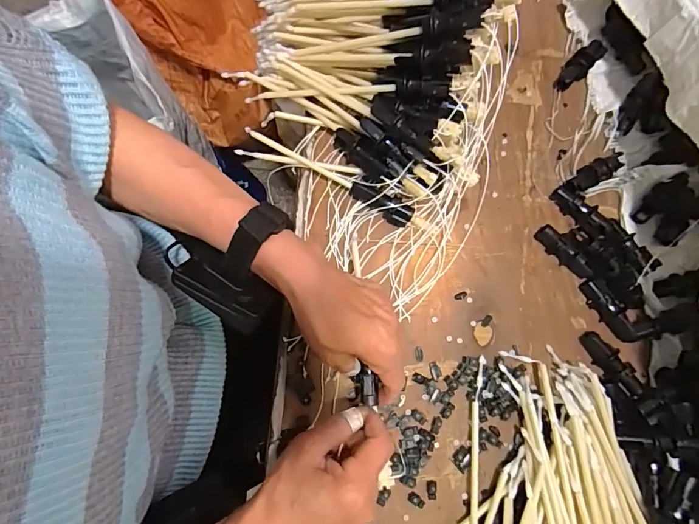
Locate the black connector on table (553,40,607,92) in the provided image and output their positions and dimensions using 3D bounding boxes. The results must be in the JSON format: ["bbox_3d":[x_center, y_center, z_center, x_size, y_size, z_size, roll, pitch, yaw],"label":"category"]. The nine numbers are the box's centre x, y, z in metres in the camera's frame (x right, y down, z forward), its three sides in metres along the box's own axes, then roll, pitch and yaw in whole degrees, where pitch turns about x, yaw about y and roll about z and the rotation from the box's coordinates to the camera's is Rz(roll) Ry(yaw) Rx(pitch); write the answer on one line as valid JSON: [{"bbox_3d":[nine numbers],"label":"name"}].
[{"bbox_3d":[0.257,-0.220,0.469,0.025,0.021,0.070,43,82,7],"label":"black connector on table"}]

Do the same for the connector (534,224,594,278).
[{"bbox_3d":[0.217,-0.008,0.428,0.015,0.024,0.066,-40,82,-7],"label":"connector"}]

